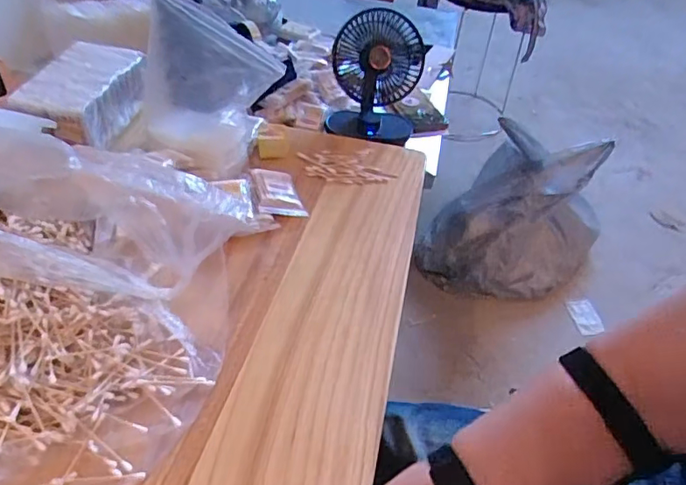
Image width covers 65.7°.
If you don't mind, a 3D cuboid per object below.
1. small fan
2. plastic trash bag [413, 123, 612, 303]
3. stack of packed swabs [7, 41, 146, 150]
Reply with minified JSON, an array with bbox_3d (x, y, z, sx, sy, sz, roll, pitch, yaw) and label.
[{"bbox_3d":[0.060,-0.301,0.925,0.155,0.199,0.210,6,43,0],"label":"small fan"},{"bbox_3d":[0.426,-0.072,1.293,0.365,0.345,0.343,26,47,21],"label":"plastic trash bag"},{"bbox_3d":[-0.386,-0.220,0.799,0.126,0.071,0.201,11,43,7],"label":"stack of packed swabs"}]

